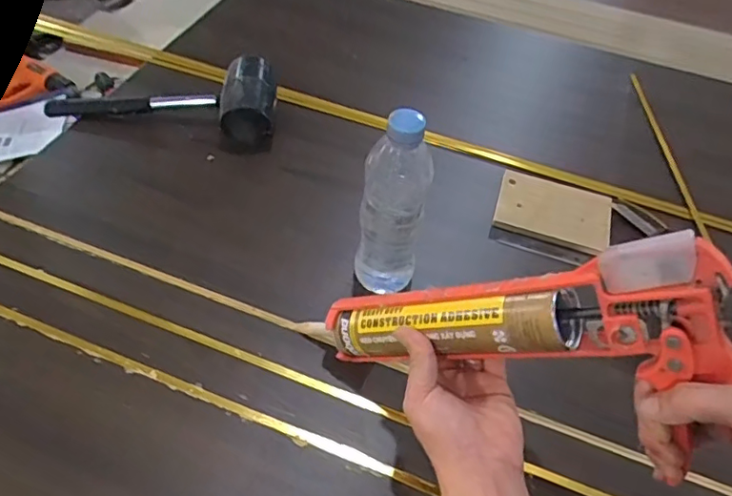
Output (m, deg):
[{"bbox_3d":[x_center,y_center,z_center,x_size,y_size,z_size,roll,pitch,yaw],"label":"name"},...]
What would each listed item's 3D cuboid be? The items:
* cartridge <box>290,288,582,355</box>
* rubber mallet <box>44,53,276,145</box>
[{"bbox_3d":[0.042,0.066,0.481,0.272,0.040,0.041,-10,36,39],"label":"cartridge"},{"bbox_3d":[-0.270,-0.203,0.738,0.310,0.069,0.109,4,51,-2],"label":"rubber mallet"}]

